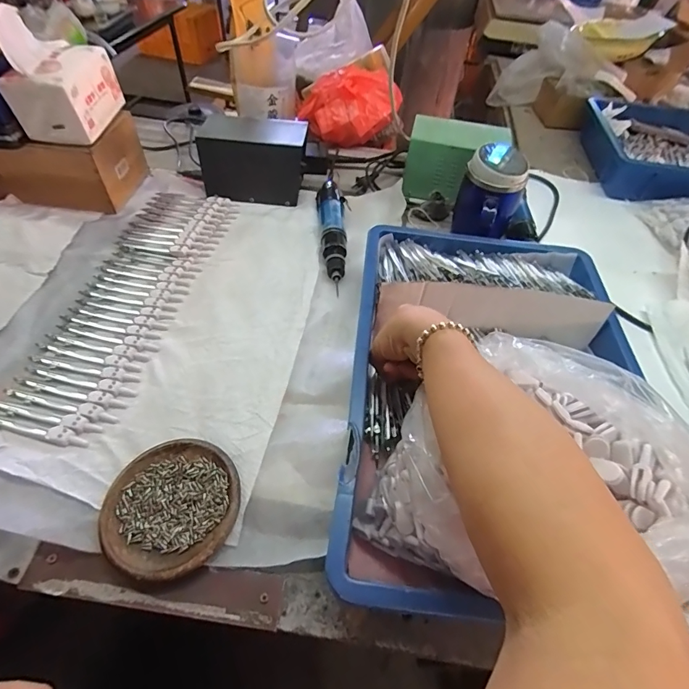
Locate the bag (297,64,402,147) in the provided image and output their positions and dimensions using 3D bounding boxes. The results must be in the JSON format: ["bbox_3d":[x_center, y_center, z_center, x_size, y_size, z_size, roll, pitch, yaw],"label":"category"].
[{"bbox_3d":[0.004,-0.480,0.808,0.171,0.093,0.145,-17,55,-17],"label":"bag"}]

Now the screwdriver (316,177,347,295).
[{"bbox_3d":[-0.017,-0.179,0.612,0.039,0.029,0.237,-4,51,-5],"label":"screwdriver"}]

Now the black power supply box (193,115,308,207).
[{"bbox_3d":[-0.144,-0.302,0.656,0.168,0.096,0.097,-1,51,-2],"label":"black power supply box"}]

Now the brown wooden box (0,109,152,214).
[{"bbox_3d":[-0.497,-0.290,0.636,0.315,0.094,0.125,1,51,0],"label":"brown wooden box"}]

